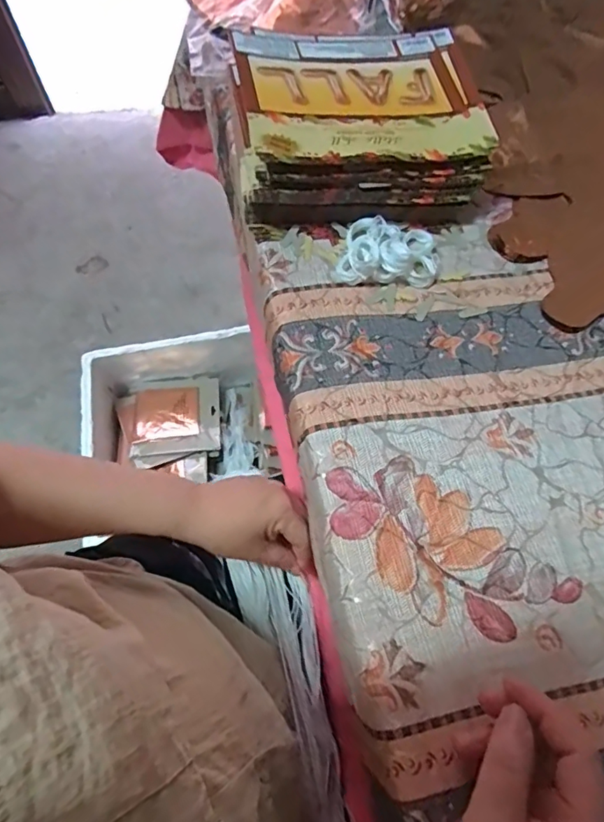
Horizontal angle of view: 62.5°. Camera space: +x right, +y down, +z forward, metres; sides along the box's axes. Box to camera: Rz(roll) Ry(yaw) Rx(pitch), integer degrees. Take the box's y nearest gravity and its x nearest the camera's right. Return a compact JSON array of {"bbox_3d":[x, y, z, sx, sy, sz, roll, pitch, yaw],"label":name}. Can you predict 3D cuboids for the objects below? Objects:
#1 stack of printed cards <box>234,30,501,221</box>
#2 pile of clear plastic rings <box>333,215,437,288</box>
[{"bbox_3d":[0.048,-0.256,0.464,0.221,0.088,0.182,-7,65,-10],"label":"stack of printed cards"},{"bbox_3d":[0.073,-0.135,0.427,0.088,0.033,0.056,-4,65,-3],"label":"pile of clear plastic rings"}]

